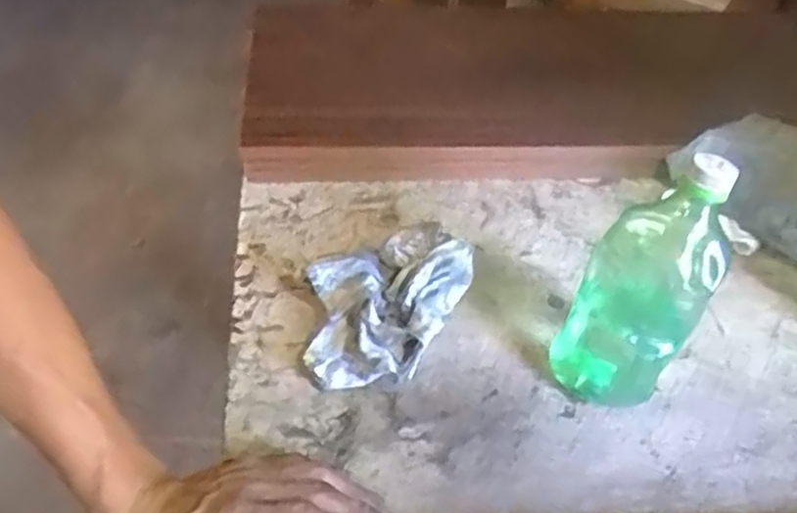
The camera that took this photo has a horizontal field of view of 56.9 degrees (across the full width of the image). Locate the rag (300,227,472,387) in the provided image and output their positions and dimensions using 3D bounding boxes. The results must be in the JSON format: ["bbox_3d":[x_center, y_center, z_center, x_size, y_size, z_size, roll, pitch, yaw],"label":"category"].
[{"bbox_3d":[-0.016,0.035,0.623,0.123,0.051,0.184,19,42,20],"label":"rag"}]

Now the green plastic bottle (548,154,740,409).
[{"bbox_3d":[0.179,0.020,0.540,0.092,0.200,0.078,24,44,25],"label":"green plastic bottle"}]

